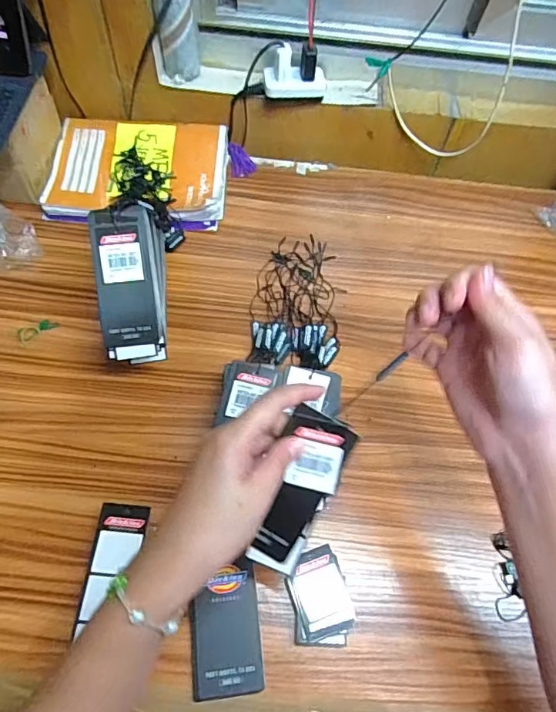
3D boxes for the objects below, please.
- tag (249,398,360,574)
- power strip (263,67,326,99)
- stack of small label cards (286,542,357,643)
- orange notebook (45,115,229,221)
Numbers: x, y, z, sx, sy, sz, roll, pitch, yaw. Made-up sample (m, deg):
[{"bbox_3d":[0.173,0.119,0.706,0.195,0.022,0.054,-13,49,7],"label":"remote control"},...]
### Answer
[{"bbox_3d":[0.014,0.095,0.343,0.044,0.007,0.118,21,102,8],"label":"tag"},{"bbox_3d":[0.020,-0.320,0.580,0.072,0.023,0.034,5,61,-1],"label":"power strip"},{"bbox_3d":[0.033,0.191,0.394,0.047,0.018,0.068,-9,62,-8],"label":"stack of small label cards"},{"bbox_3d":[-0.167,-0.227,0.605,0.207,0.028,0.146,4,61,-2],"label":"orange notebook"}]

